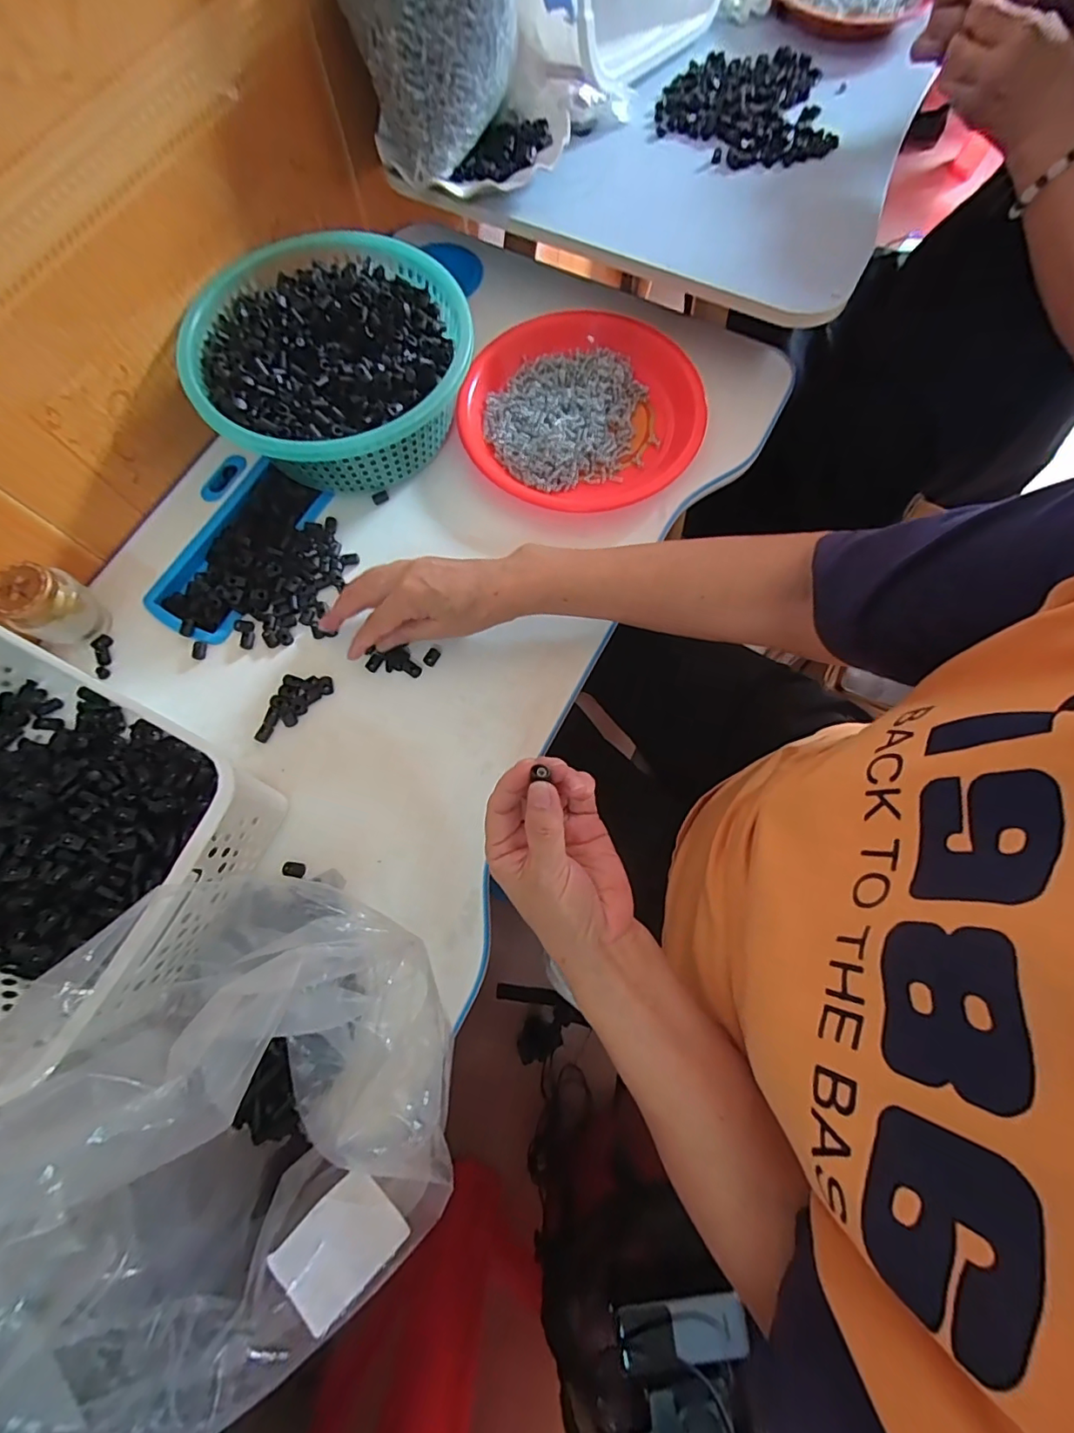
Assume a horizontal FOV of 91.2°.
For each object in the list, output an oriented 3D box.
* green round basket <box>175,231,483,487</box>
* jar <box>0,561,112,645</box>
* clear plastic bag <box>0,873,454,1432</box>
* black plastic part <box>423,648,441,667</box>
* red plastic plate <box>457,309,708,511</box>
[{"bbox_3d":[-0.174,-0.307,0.477,0.233,0.087,0.235,0,74,1],"label":"green round basket"},{"bbox_3d":[-0.403,-0.094,0.438,0.049,0.062,0.049,0,74,1],"label":"jar"},{"bbox_3d":[-0.140,0.208,0.274,0.179,0.207,0.214,11,74,5],"label":"clear plastic bag"},{"bbox_3d":[-0.090,-0.050,0.450,0.011,0.006,0.015,34,77,11],"label":"black plastic part"},{"bbox_3d":[0.037,-0.294,0.499,0.218,0.029,0.216,0,74,1],"label":"red plastic plate"}]

